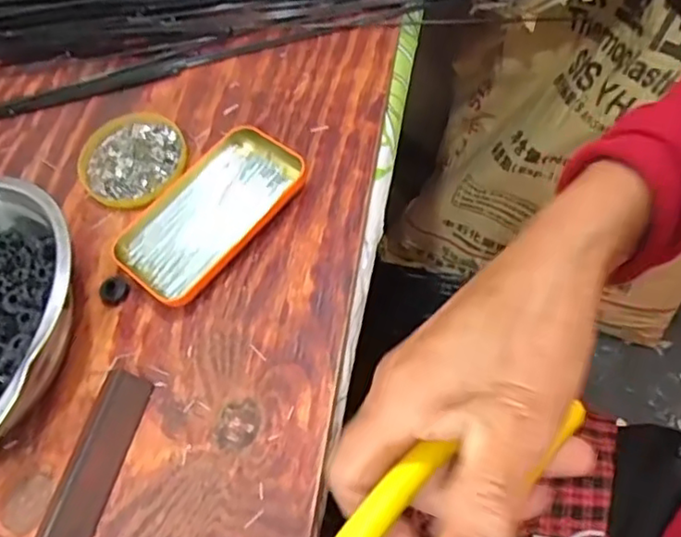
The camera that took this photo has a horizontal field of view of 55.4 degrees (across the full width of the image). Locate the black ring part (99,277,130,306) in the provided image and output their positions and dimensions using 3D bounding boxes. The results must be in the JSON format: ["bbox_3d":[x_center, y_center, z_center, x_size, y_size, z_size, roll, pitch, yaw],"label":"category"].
[{"bbox_3d":[-0.159,0.016,0.455,0.017,0.010,0.018,-3,62,6],"label":"black ring part"}]

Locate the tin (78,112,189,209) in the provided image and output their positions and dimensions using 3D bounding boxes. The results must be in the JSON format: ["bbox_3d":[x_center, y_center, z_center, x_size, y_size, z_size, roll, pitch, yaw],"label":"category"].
[{"bbox_3d":[-0.162,-0.083,0.511,0.082,0.021,0.081,0,63,1],"label":"tin"}]

